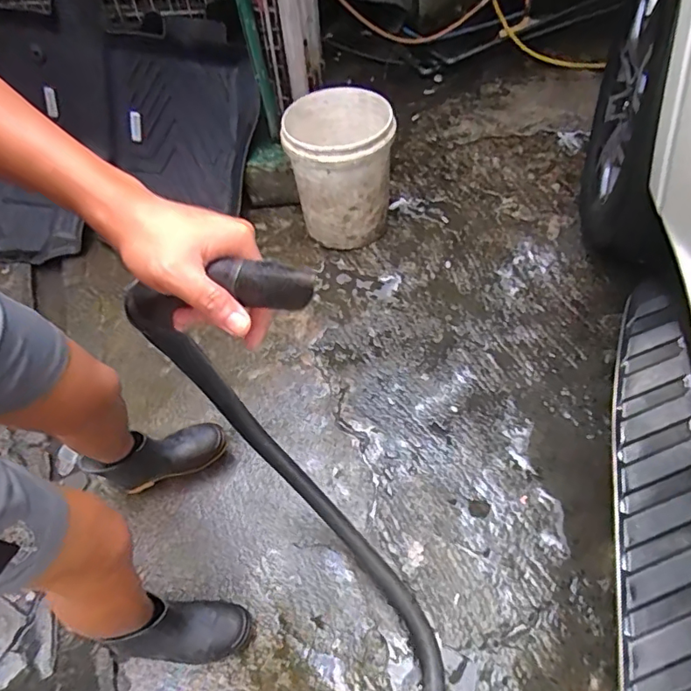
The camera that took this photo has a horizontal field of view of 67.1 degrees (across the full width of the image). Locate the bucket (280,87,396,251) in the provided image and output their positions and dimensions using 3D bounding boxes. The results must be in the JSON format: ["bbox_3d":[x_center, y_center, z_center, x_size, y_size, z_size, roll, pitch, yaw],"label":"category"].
[{"bbox_3d":[-0.022,-0.505,1.516,0.299,0.348,0.299,5,50,0],"label":"bucket"}]

